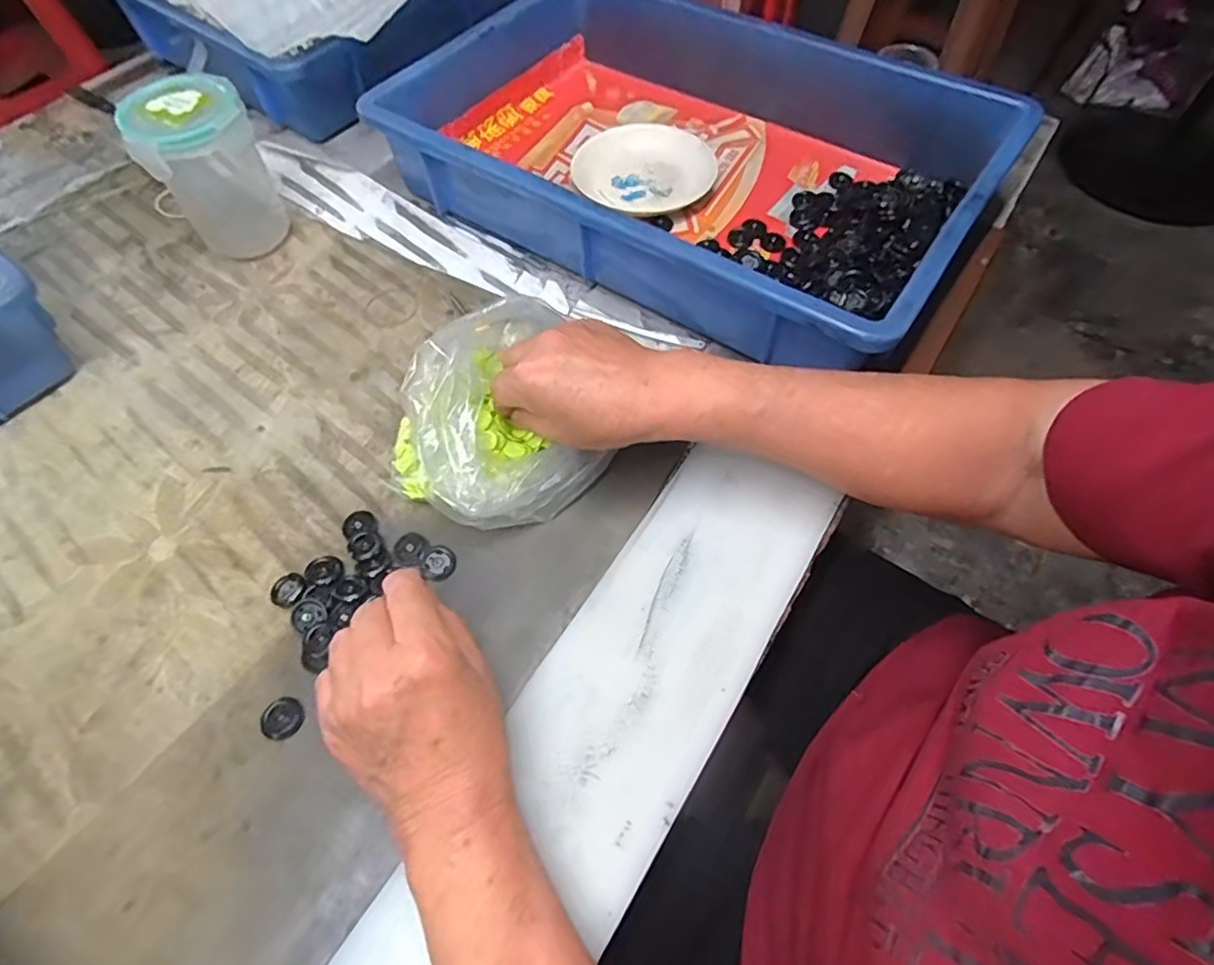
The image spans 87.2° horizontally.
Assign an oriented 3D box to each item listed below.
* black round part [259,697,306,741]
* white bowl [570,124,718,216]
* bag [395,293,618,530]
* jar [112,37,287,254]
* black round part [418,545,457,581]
[{"bbox_3d":[-0.165,0.120,0.325,0.020,0.005,0.020,0,59,0],"label":"black round part"},{"bbox_3d":[0.032,-0.266,0.541,0.108,0.022,0.108,0,59,0],"label":"white bowl"},{"bbox_3d":[-0.066,-0.038,0.367,0.117,0.083,0.105,-27,63,-16],"label":"bag"},{"bbox_3d":[-0.296,-0.228,0.477,0.083,0.112,0.077,-27,63,-15],"label":"jar"},{"bbox_3d":[-0.098,0.045,0.366,0.020,0.004,0.021,0,59,0],"label":"black round part"}]

